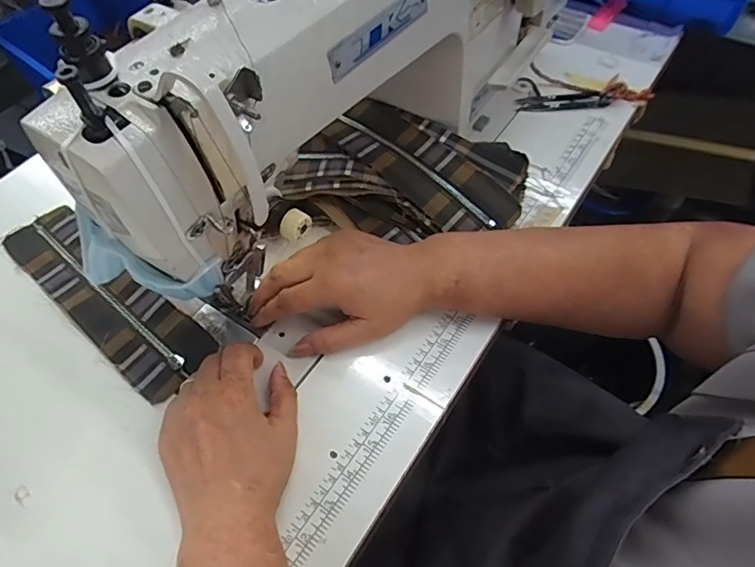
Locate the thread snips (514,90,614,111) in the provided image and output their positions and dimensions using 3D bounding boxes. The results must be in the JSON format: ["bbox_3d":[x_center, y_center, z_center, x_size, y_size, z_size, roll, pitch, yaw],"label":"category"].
[{"bbox_3d":[0.207,-0.209,0.557,0.099,0.018,0.032,5,56,8],"label":"thread snips"}]

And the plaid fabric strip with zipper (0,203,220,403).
[{"bbox_3d":[-0.249,0.007,0.450,0.248,0.013,0.067,34,65,24],"label":"plaid fabric strip with zipper"}]

